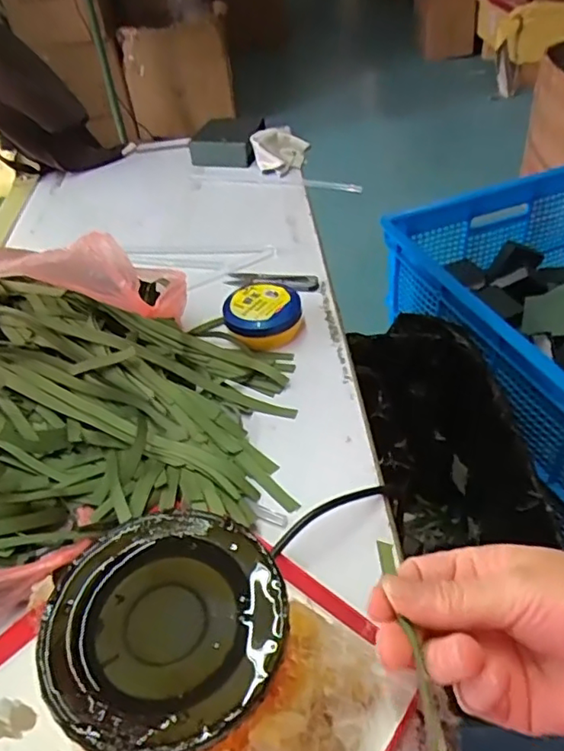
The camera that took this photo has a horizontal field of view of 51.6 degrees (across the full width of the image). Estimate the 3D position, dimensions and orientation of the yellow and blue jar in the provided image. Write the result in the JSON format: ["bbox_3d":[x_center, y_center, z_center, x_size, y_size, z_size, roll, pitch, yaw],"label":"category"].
[{"bbox_3d":[-0.018,-0.057,0.552,0.072,0.034,0.067,-5,43,2],"label":"yellow and blue jar"}]

